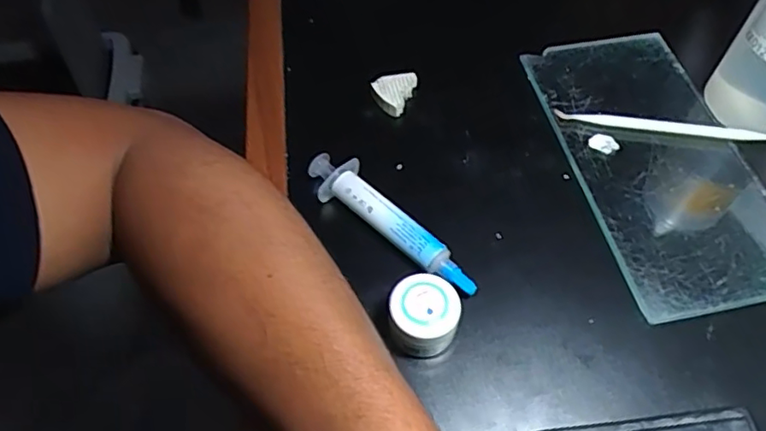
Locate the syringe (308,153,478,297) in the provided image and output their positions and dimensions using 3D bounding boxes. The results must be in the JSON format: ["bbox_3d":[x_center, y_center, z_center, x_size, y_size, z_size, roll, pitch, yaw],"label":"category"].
[{"bbox_3d":[0.006,0.004,0.324,0.111,0.022,0.025,34,62,21],"label":"syringe"}]

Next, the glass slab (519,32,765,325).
[{"bbox_3d":[0.162,-0.035,0.355,0.104,0.011,0.192,-9,56,-6],"label":"glass slab"}]

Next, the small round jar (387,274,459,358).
[{"bbox_3d":[0.020,0.050,0.288,0.031,0.031,0.031,0,56,0],"label":"small round jar"}]

